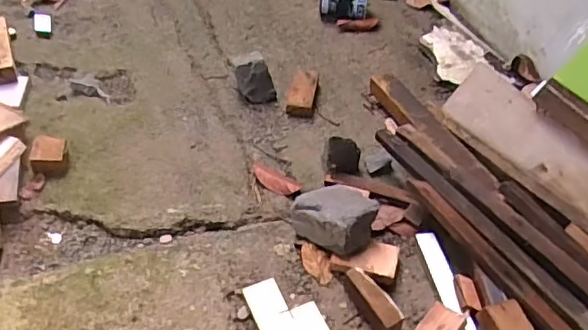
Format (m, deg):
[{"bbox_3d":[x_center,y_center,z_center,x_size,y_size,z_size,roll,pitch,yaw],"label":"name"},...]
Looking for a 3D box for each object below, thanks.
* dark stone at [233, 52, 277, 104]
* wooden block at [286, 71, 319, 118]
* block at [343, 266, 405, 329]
[{"bbox_3d":[-0.088,-0.195,1.297,0.099,0.099,0.061,0,45,-5],"label":"dark stone"},{"bbox_3d":[0.020,-0.167,1.323,0.062,0.036,0.157,8,45,2],"label":"wooden block"},{"bbox_3d":[0.124,0.217,0.922,0.032,0.051,0.127,-23,51,-26],"label":"block"}]

